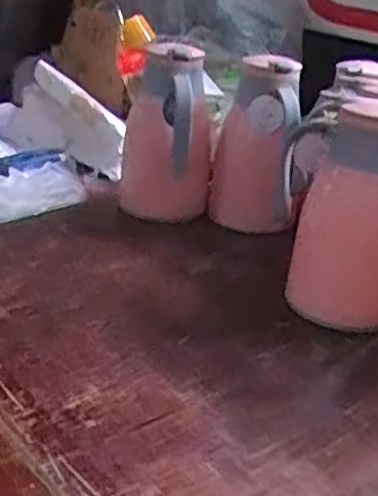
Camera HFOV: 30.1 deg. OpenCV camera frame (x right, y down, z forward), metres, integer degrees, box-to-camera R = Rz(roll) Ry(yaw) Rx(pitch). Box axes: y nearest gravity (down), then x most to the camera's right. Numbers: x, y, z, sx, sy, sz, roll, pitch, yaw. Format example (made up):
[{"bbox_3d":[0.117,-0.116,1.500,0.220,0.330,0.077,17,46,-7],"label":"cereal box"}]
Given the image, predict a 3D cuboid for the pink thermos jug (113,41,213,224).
[{"bbox_3d":[-0.030,-0.167,1.048,0.129,0.245,0.172,2,25,-7],"label":"pink thermos jug"}]

